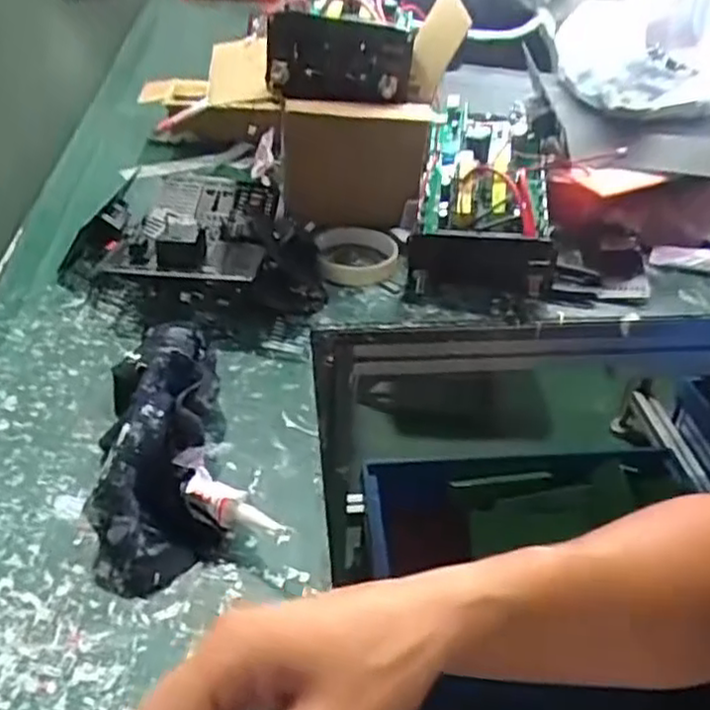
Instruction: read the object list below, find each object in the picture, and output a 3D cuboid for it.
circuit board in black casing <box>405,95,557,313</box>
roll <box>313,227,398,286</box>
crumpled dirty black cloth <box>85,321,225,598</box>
[{"bbox_3d":[0.131,-0.167,0.712,0.125,0.076,0.282,8,53,4],"label":"circuit board in black casing"},{"bbox_3d":[0.001,-0.101,0.696,0.081,0.023,0.088,4,38,-1],"label":"roll"},{"bbox_3d":[-0.129,0.040,0.474,0.076,0.067,0.228,-2,39,-9],"label":"crumpled dirty black cloth"}]

